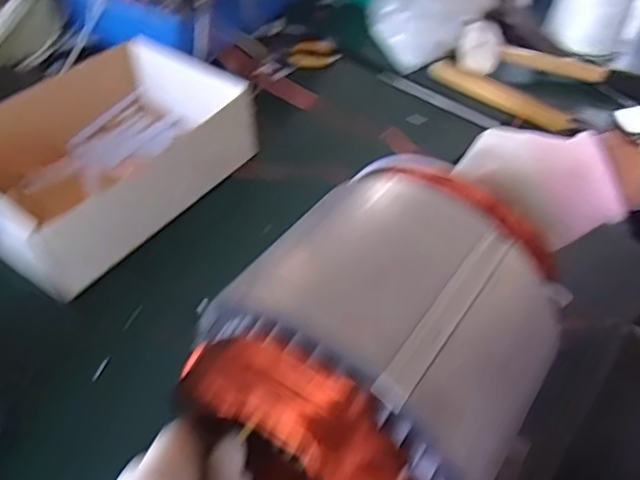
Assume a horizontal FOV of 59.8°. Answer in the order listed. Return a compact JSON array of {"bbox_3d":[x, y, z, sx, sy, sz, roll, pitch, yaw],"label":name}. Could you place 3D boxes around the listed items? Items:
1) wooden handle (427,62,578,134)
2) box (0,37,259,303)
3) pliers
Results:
[{"bbox_3d":[0.210,-0.170,0.658,0.181,0.021,0.021,34,57,23],"label":"wooden handle"},{"bbox_3d":[-0.203,-0.081,0.530,0.190,0.082,0.246,30,55,20],"label":"box"},{"bbox_3d":[-0.030,-0.234,0.717,0.117,0.008,0.046,-27,57,-23],"label":"pliers"}]

